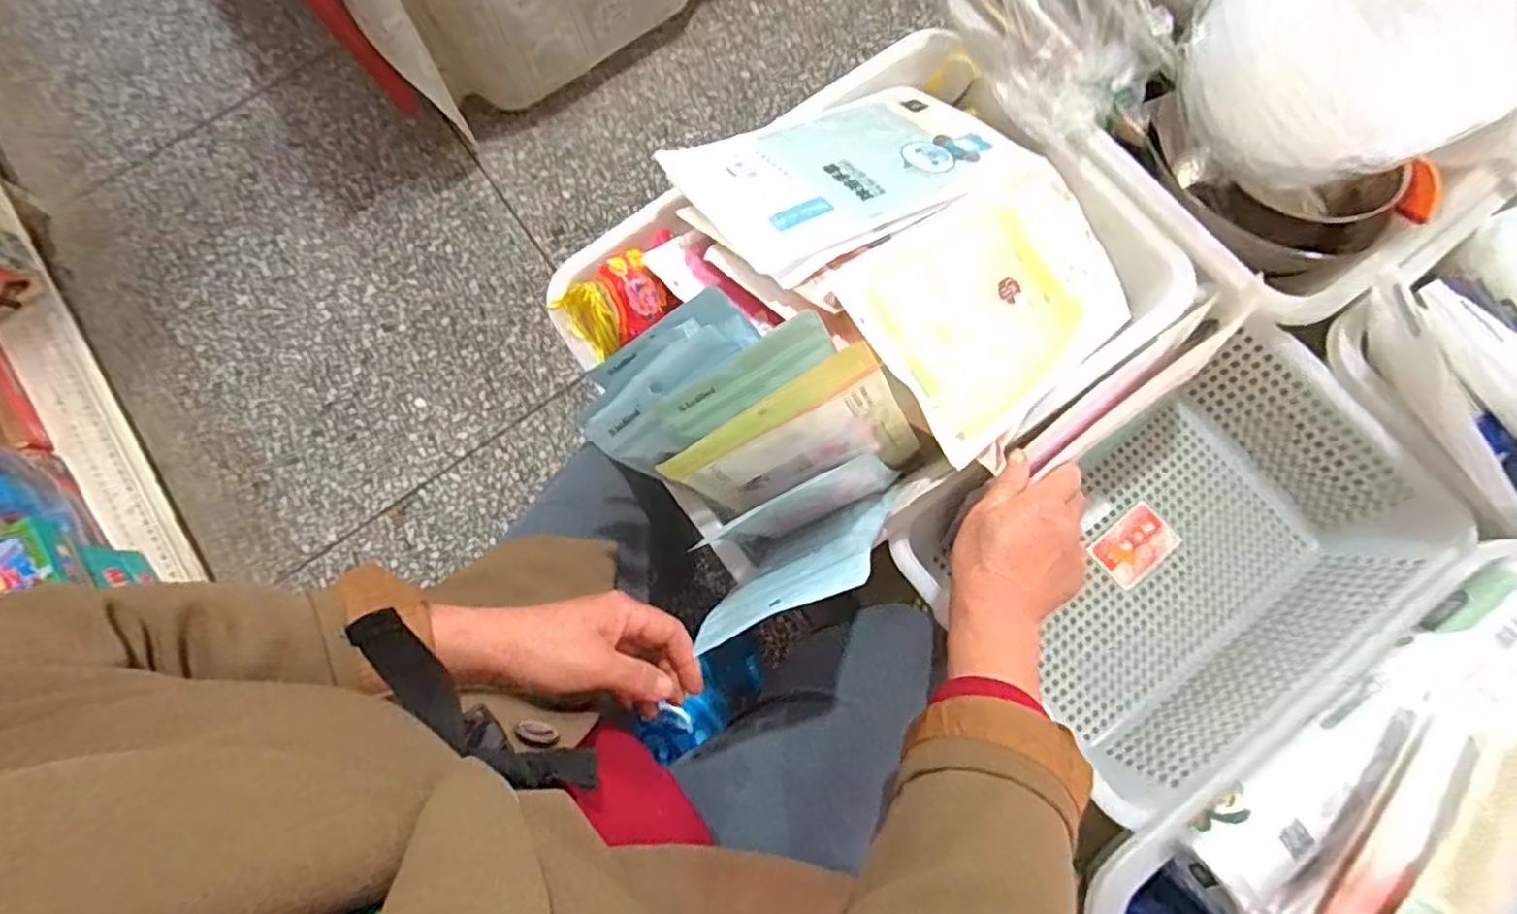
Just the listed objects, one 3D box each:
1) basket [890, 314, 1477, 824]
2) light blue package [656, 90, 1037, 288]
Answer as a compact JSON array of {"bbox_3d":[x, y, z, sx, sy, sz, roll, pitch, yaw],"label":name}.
[{"bbox_3d":[0.345,0.069,0.593,0.354,0.150,0.235,-35,78,-7],"label":"basket"},{"bbox_3d":[0.077,-0.243,0.596,0.277,0.017,0.171,-29,60,-21],"label":"light blue package"}]

